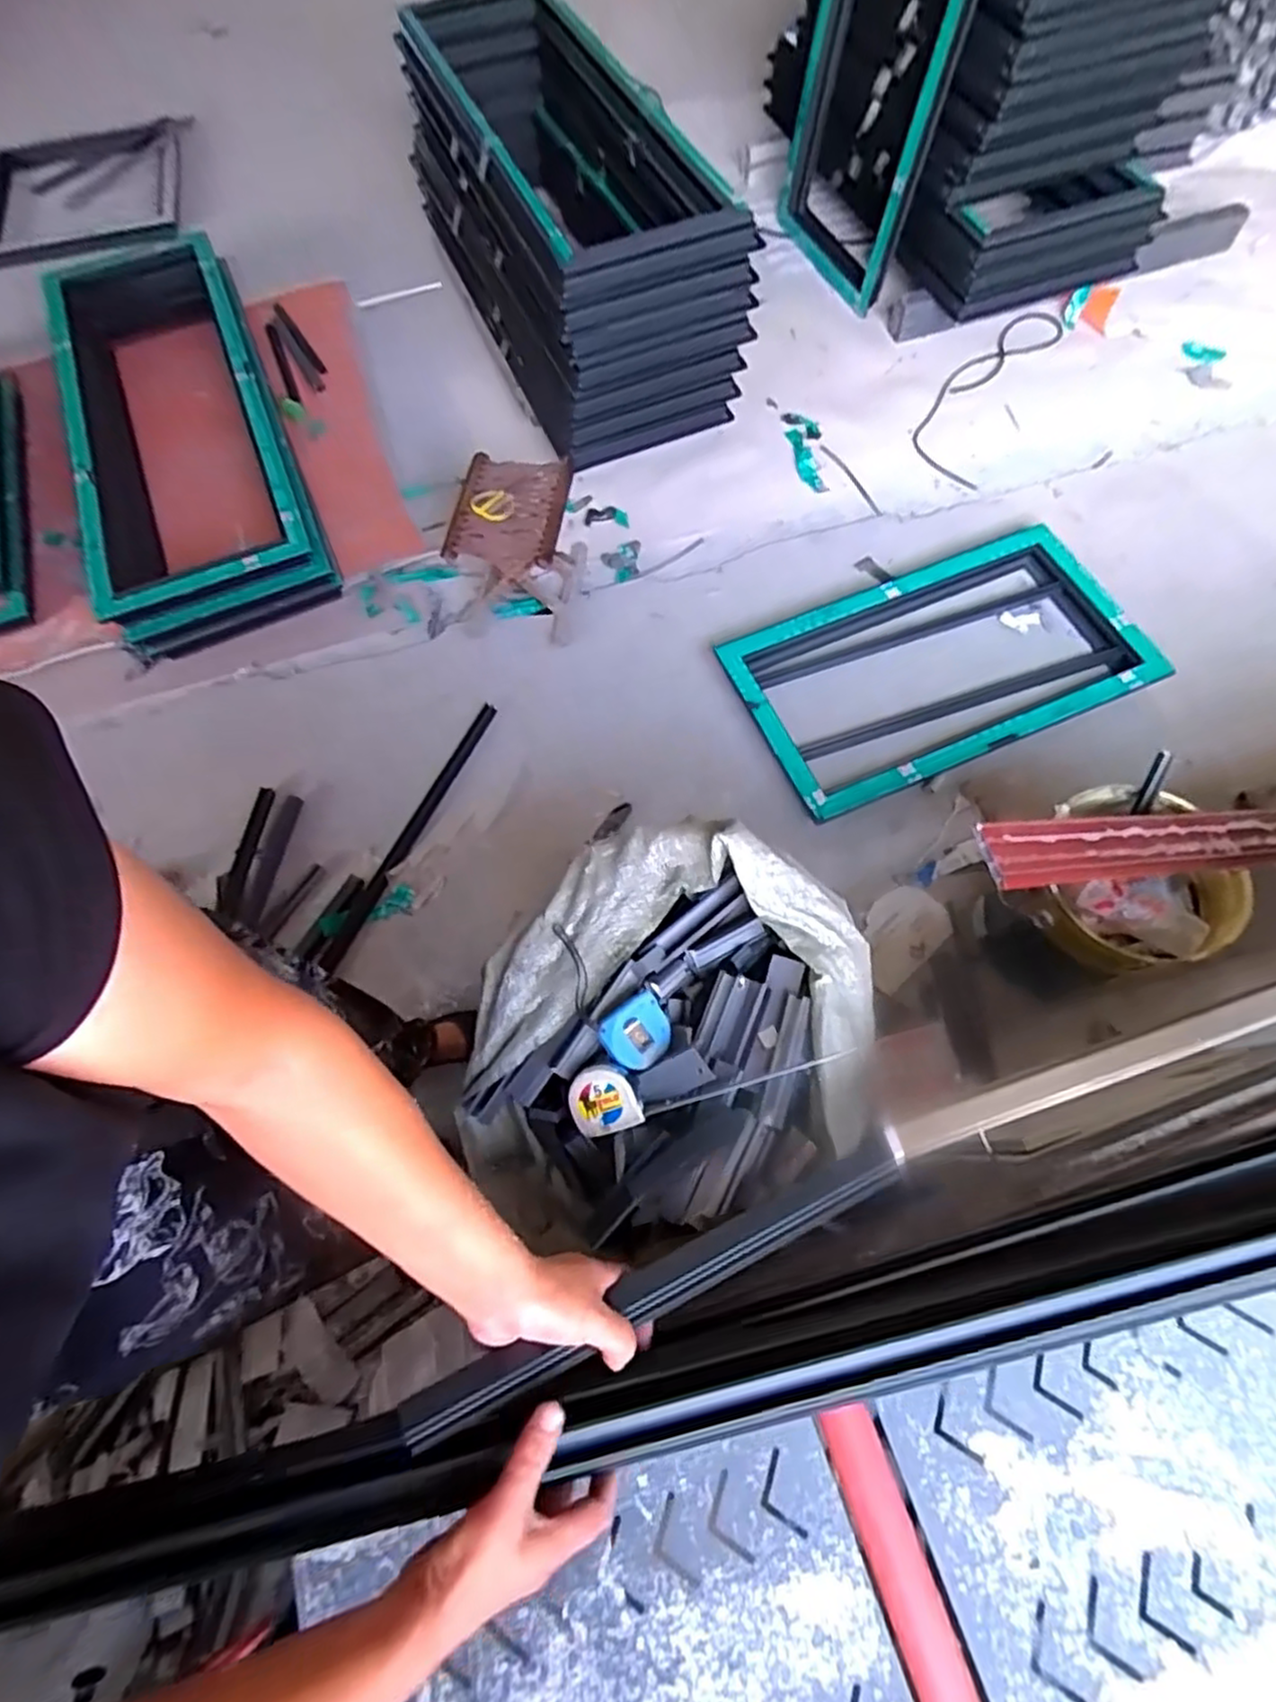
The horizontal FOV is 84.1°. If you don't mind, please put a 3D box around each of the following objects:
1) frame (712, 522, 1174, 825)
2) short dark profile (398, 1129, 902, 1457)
[{"bbox_3d":[0.666,-0.412,1.607,0.857,0.098,0.481,-23,71,-6],"label":"frame"},{"bbox_3d":[0.026,0.304,0.500,0.381,0.021,0.031,-21,70,-15],"label":"short dark profile"}]

